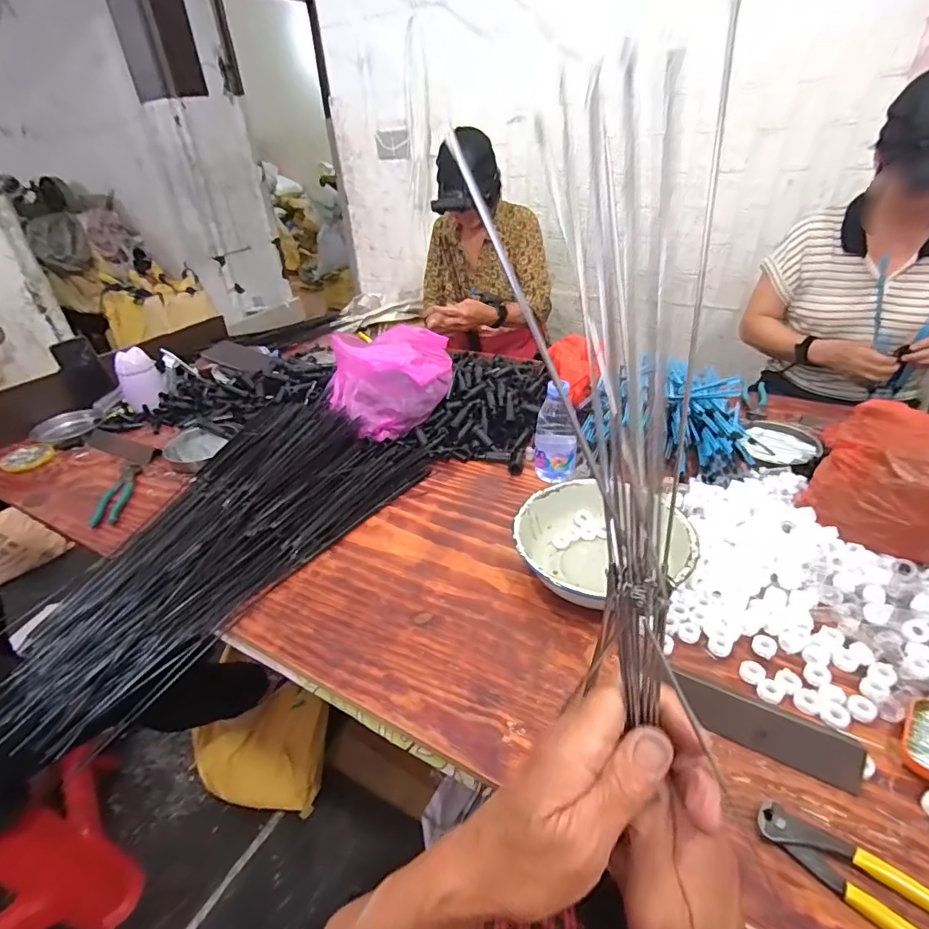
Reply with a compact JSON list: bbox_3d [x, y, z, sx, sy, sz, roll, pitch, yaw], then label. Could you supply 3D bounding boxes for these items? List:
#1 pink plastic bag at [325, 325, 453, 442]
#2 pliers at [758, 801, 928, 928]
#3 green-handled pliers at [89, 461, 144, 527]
[{"bbox_3d":[-0.143,-0.168,0.924,0.209,0.142,0.215,-19,36,-20],"label":"pink plastic bag"},{"bbox_3d":[0.301,0.309,0.352,0.165,0.014,0.040,23,42,35],"label":"pliers"},{"bbox_3d":[-0.590,0.047,0.844,0.042,0.019,0.178,-8,34,-6],"label":"green-handled pliers"}]

